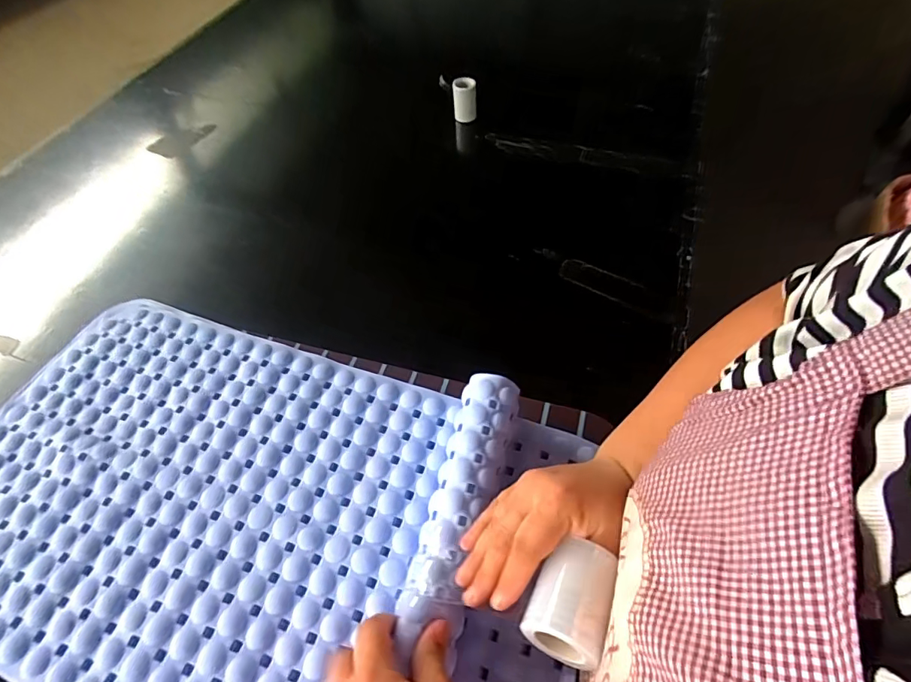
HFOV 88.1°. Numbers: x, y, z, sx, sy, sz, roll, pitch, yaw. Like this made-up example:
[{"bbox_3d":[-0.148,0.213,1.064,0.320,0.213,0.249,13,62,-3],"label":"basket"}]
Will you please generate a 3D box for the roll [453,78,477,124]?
[{"bbox_3d":[0.018,-0.450,0.879,0.044,0.066,0.039,-5,55,2],"label":"roll"}]

